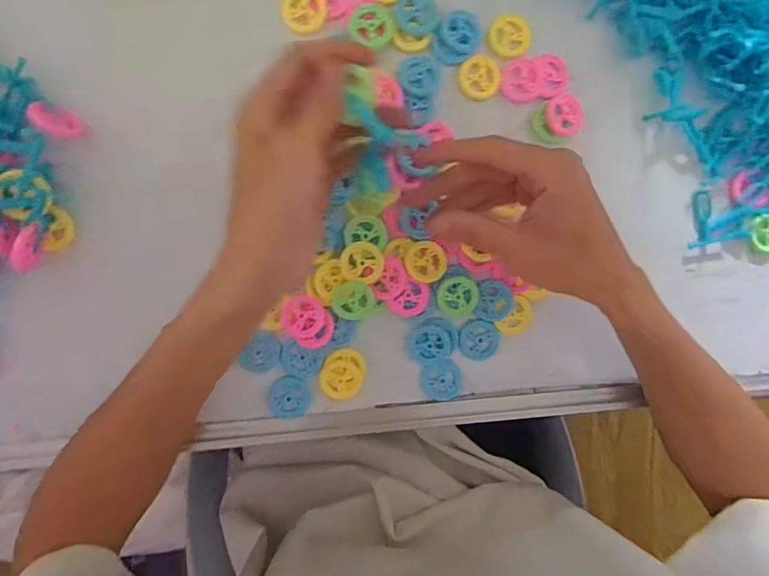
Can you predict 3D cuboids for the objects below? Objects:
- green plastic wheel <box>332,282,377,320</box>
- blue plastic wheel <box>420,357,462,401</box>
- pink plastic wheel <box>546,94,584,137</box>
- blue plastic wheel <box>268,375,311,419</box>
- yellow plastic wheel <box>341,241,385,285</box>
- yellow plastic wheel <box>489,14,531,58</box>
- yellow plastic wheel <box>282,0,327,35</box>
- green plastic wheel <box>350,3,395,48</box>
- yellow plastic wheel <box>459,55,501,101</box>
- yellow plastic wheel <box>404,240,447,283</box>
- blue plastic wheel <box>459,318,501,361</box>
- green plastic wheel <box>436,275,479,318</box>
[{"bbox_3d":[-0.021,0.009,0.338,0.030,0.009,0.027,-10,109,-12],"label":"green plastic wheel"},{"bbox_3d":[0.042,0.067,0.354,0.030,0.004,0.031,0,95,-4],"label":"blue plastic wheel"},{"bbox_3d":[0.130,-0.124,0.346,0.030,0.005,0.028,0,95,-4],"label":"pink plastic wheel"},{"bbox_3d":[-0.068,0.078,0.344,0.029,0.005,0.029,0,95,-4],"label":"blue plastic wheel"},{"bbox_3d":[-0.015,-0.018,0.334,0.029,0.007,0.027,0,95,-4],"label":"yellow plastic wheel"},{"bbox_3d":[0.089,-0.179,0.344,0.028,0.008,0.031,37,91,-6],"label":"yellow plastic wheel"},{"bbox_3d":[-0.054,-0.189,0.324,0.028,0.005,0.031,-9,95,-4],"label":"yellow plastic wheel"},{"bbox_3d":[-0.008,-0.180,0.329,0.029,0.006,0.027,0,95,-4],"label":"green plastic wheel"},{"bbox_3d":[0.068,-0.149,0.342,0.030,0.008,0.029,0,95,-4],"label":"yellow plastic wheel"},{"bbox_3d":[0.029,-0.018,0.341,0.030,0.005,0.029,0,95,-4],"label":"yellow plastic wheel"},{"bbox_3d":[0.070,0.038,0.353,0.029,0.004,0.030,0,95,-4],"label":"blue plastic wheel"},{"bbox_3d":[0.053,0.007,0.347,0.029,0.004,0.030,0,95,-4],"label":"green plastic wheel"}]

